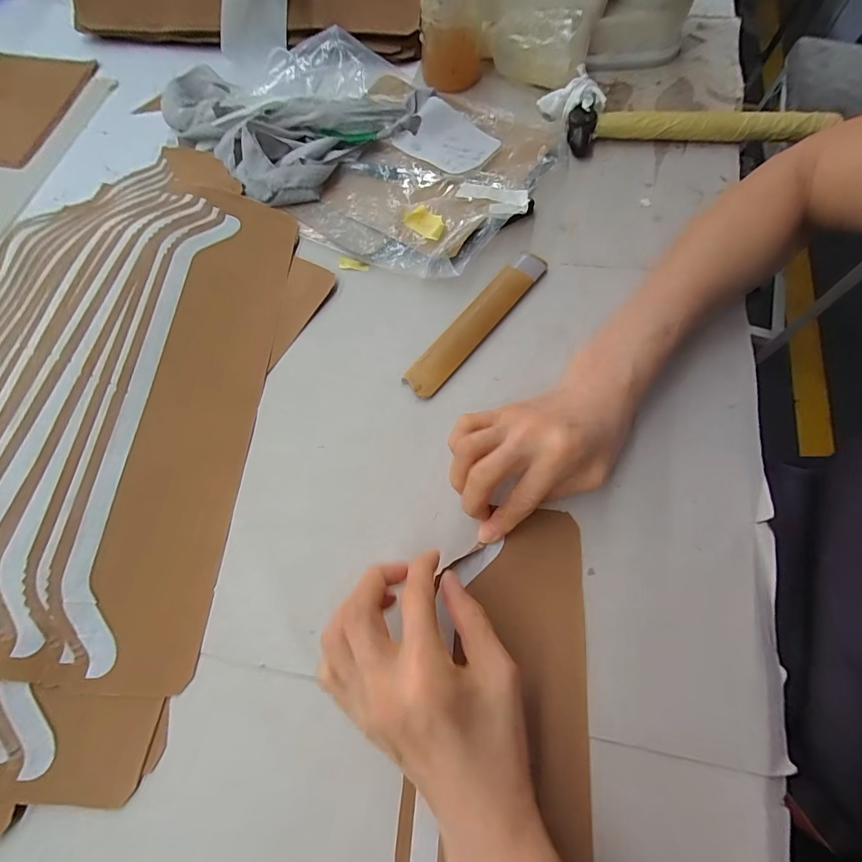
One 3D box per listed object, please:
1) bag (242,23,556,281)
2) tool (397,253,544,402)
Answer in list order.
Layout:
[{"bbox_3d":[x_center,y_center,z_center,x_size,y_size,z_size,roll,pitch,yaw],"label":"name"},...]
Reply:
[{"bbox_3d":[-0.062,-0.318,0.434,0.375,0.030,0.268,32,73,14],"label":"bag"},{"bbox_3d":[0.041,-0.097,0.358,0.030,0.006,0.170,37,75,15],"label":"tool"}]

